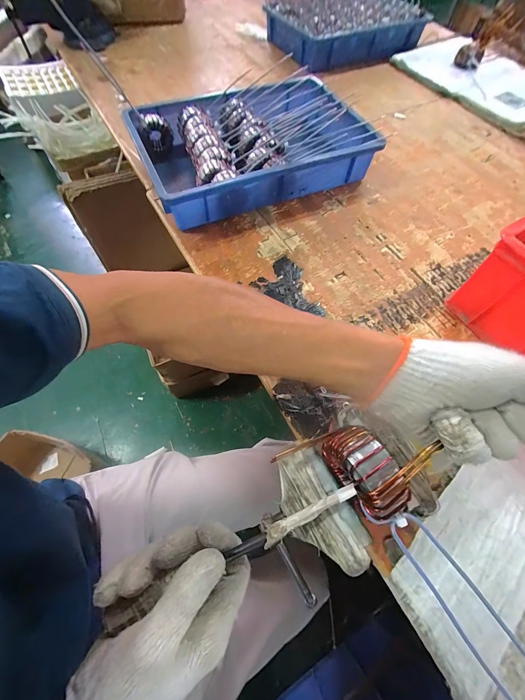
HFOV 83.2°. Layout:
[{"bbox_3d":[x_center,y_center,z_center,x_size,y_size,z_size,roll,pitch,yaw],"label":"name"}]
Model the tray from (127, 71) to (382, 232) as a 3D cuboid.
[{"bbox_3d":[-0.016,-0.406,0.595,0.432,0.094,0.277,-24,66,-15],"label":"tray"}]

